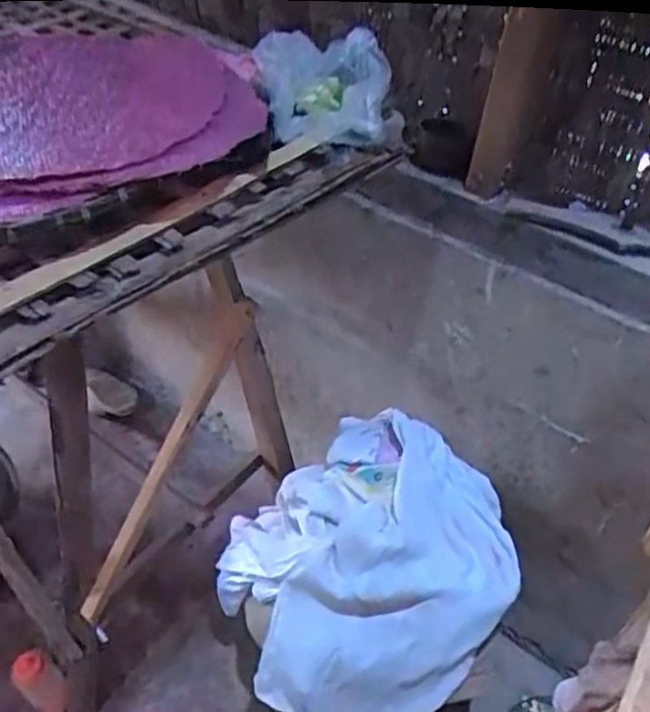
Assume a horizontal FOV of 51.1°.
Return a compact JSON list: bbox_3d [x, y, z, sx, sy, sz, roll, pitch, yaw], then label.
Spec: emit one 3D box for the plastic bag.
[{"bbox_3d":[0.004,-0.287,0.726,0.145,0.080,0.151,-2,42,-10],"label":"plastic bag"}]

